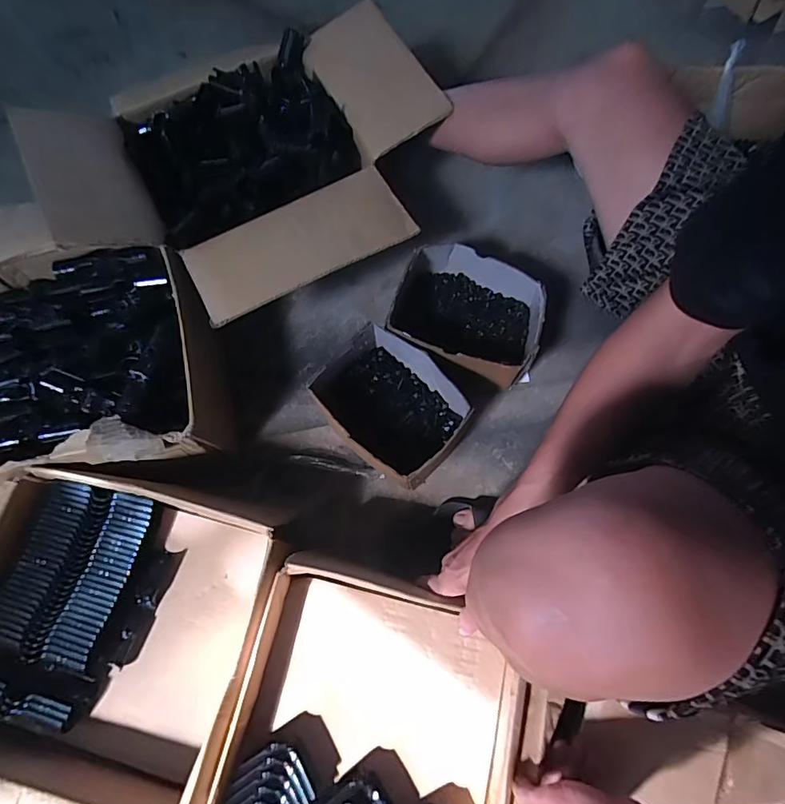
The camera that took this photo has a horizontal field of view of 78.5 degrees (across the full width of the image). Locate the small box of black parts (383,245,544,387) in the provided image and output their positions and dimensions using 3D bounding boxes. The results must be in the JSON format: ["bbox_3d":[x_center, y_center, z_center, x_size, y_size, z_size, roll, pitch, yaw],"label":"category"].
[{"bbox_3d":[0.111,-0.125,0.714,0.201,0.090,0.169,19,73,7],"label":"small box of black parts"}]

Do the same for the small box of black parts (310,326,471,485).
[{"bbox_3d":[0.001,-0.002,0.678,0.197,0.093,0.136,37,75,12],"label":"small box of black parts"}]

